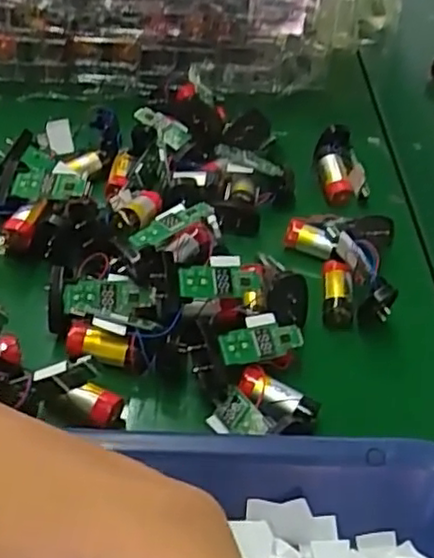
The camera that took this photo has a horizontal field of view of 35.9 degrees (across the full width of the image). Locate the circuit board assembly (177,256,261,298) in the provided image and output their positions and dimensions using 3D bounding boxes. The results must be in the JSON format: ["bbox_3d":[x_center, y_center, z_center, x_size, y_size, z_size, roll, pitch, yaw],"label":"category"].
[{"bbox_3d":[0.000,-0.001,0.320,0.041,0.006,0.019,-4,73,-24],"label":"circuit board assembly"}]

